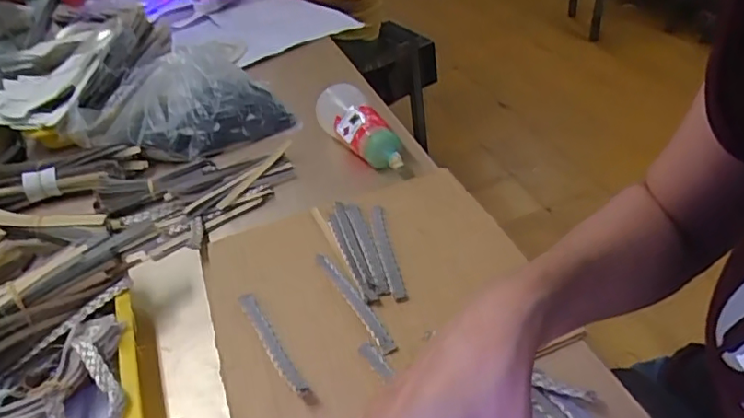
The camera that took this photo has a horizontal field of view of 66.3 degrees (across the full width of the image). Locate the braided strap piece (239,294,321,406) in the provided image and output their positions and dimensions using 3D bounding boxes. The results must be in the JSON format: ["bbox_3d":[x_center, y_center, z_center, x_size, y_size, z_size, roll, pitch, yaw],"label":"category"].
[{"bbox_3d":[-0.084,0.114,0.480,0.014,0.016,0.132,-25,42,-21],"label":"braided strap piece"}]

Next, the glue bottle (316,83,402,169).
[{"bbox_3d":[-0.011,-0.095,0.692,0.065,0.061,0.153,-24,40,-17],"label":"glue bottle"}]

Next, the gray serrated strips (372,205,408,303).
[{"bbox_3d":[0.014,0.038,0.560,0.016,0.004,0.139,-11,38,-2],"label":"gray serrated strips"}]

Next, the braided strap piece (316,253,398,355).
[{"bbox_3d":[-0.016,0.081,0.508,0.014,0.008,0.130,-25,41,-19],"label":"braided strap piece"}]

